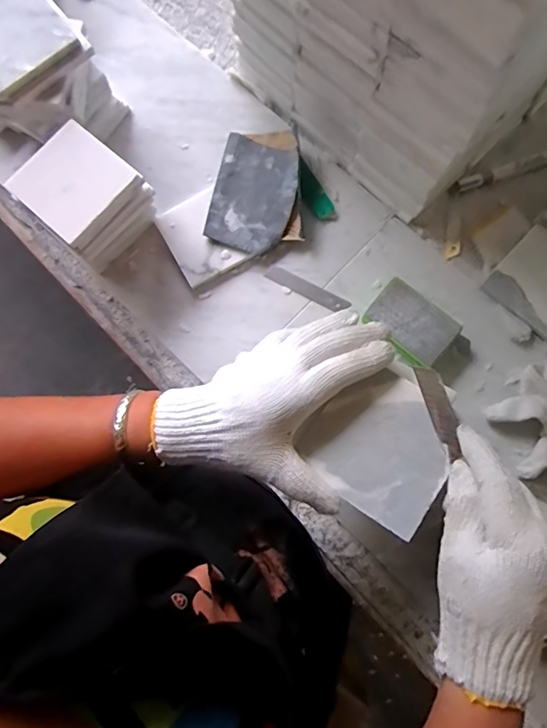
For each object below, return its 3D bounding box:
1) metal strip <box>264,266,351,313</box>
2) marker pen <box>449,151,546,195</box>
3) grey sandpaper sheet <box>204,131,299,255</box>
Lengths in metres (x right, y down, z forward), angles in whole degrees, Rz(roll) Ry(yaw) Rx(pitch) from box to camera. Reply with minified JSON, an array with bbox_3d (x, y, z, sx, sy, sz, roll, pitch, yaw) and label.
[{"bbox_3d":[0.039,-0.089,0.567,0.102,0.004,0.020,28,73,12],"label":"metal strip"},{"bbox_3d":[0.290,-0.237,0.577,0.150,0.014,0.015,-18,80,-2],"label":"marker pen"},{"bbox_3d":[-0.021,-0.212,0.576,0.095,0.015,0.156,12,80,3],"label":"grey sandpaper sheet"}]

